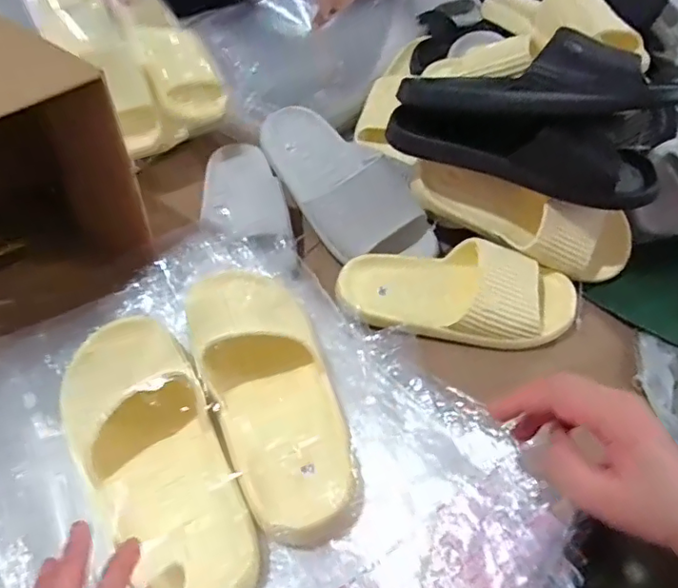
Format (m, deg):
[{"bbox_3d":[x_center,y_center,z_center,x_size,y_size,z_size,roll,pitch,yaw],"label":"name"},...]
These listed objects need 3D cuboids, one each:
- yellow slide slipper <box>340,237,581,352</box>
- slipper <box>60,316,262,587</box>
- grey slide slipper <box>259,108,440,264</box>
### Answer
[{"bbox_3d":[0.124,-0.004,0.568,0.243,0.060,0.092,3,49,3],"label":"yellow slide slipper"},{"bbox_3d":[-0.141,0.107,0.405,0.096,0.057,0.252,-24,53,-19],"label":"slipper"},{"bbox_3d":[0.003,-0.131,0.652,0.113,0.054,0.253,-35,71,-2],"label":"grey slide slipper"}]

